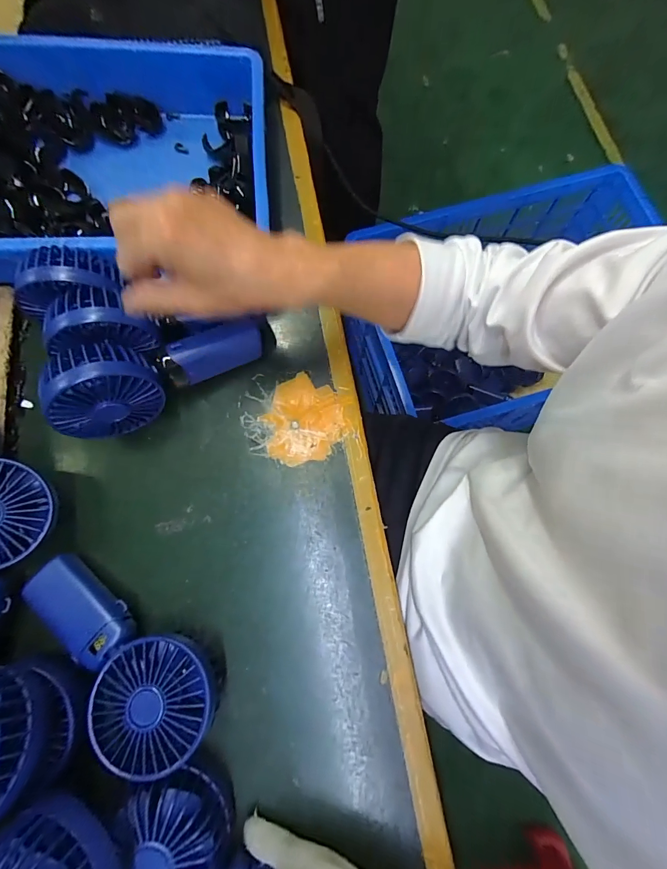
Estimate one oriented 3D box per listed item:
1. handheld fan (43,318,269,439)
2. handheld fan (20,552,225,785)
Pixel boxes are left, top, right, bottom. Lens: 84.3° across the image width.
[{"bbox_3d":[-0.154,-0.058,0.329,0.182,0.080,0.055,-26,77,-19],"label":"handheld fan"},{"bbox_3d":[-0.171,0.174,0.284,0.176,0.045,0.080,28,77,7],"label":"handheld fan"}]

